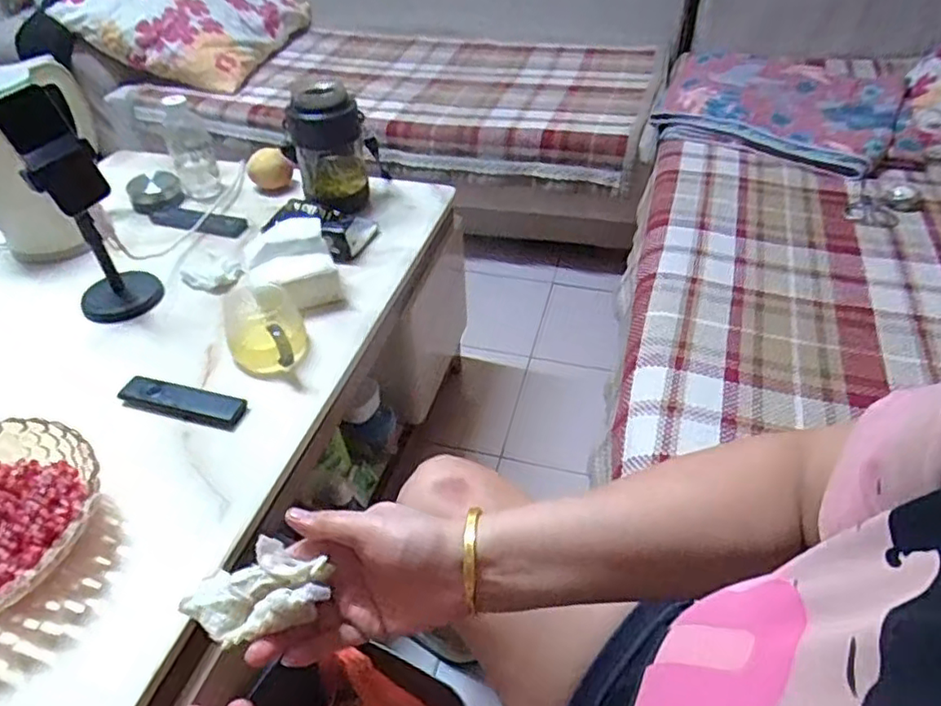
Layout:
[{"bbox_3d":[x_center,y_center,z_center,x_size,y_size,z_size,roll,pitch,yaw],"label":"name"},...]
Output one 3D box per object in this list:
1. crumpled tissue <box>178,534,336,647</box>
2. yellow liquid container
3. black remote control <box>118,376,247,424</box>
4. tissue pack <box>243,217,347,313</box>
[{"bbox_3d":[-0.133,0.148,0.394,0.075,0.021,0.063,16,46,19],"label":"crumpled tissue"},{"bbox_3d":[-0.266,-0.030,0.816,0.097,0.069,0.132,-18,45,-16],"label":"yellow liquid container"},{"bbox_3d":[-0.348,0.058,0.765,0.154,0.020,0.042,8,44,11],"label":"black remote control"},{"bbox_3d":[-0.253,-0.120,0.890,0.114,0.091,0.104,-18,45,-17],"label":"tissue pack"}]

